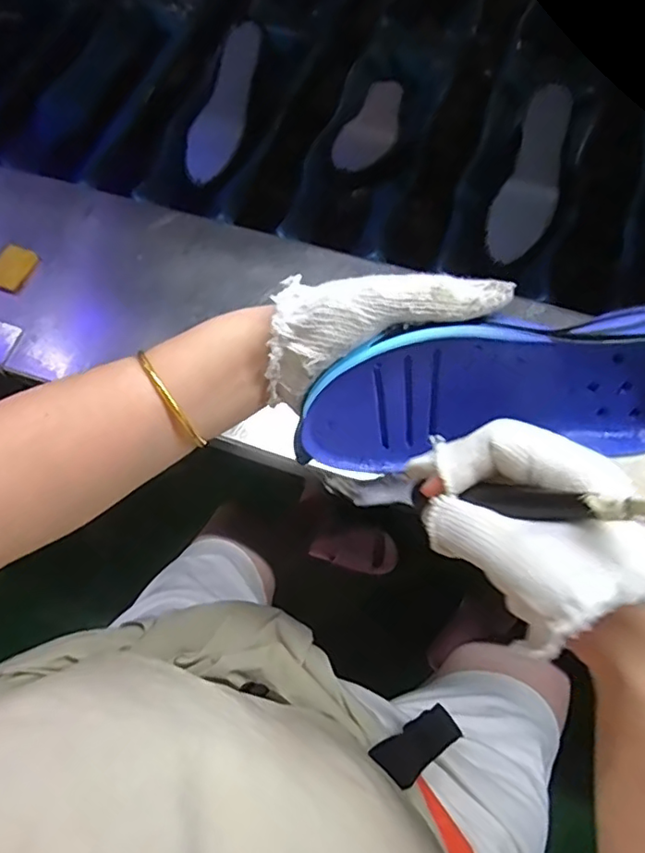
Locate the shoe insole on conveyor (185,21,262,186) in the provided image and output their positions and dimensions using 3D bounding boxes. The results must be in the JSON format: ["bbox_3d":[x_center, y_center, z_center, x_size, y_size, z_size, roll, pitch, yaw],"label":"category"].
[{"bbox_3d":[-0.123,-0.405,0.735,0.062,0.009,0.199,21,94,11],"label":"shoe insole on conveyor"}]

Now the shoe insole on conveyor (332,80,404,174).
[{"bbox_3d":[0.060,-0.347,0.668,0.056,0.012,0.200,18,53,4],"label":"shoe insole on conveyor"}]

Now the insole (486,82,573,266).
[{"bbox_3d":[0.239,-0.285,0.662,0.063,0.008,0.201,18,92,9],"label":"insole"}]

